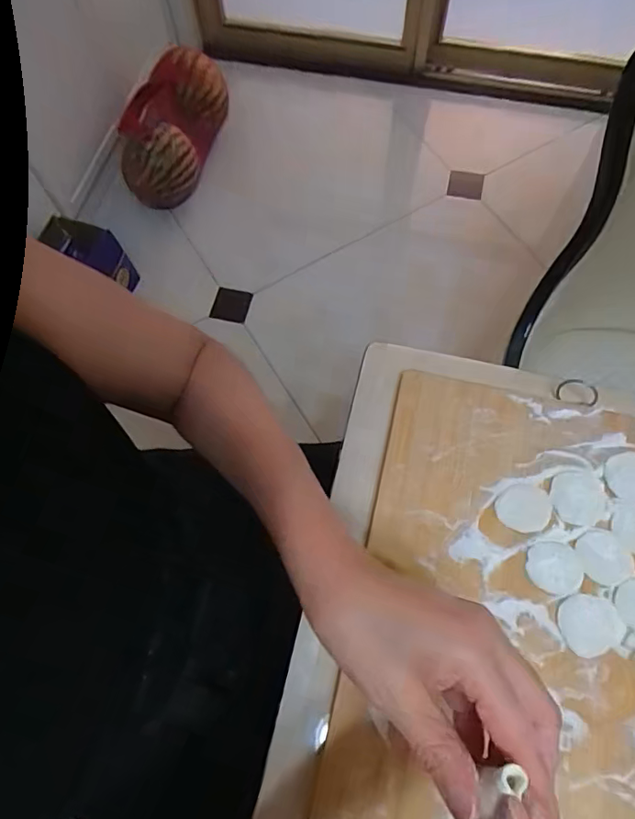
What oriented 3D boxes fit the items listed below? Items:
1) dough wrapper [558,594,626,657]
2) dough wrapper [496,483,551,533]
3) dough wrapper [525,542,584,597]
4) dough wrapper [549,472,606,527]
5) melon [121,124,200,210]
[{"bbox_3d":[0.202,0.158,0.379,0.045,0.004,0.039,-21,69,-5],"label":"dough wrapper"},{"bbox_3d":[0.167,0.079,0.416,0.042,0.004,0.038,12,69,8],"label":"dough wrapper"},{"bbox_3d":[0.183,0.122,0.396,0.040,0.004,0.038,10,69,7],"label":"dough wrapper"},{"bbox_3d":[0.211,0.071,0.417,0.043,0.004,0.044,-1,68,3],"label":"dough wrapper"},{"bbox_3d":[-0.402,-0.614,1.341,0.192,0.156,0.188,-23,69,-6],"label":"melon"}]

